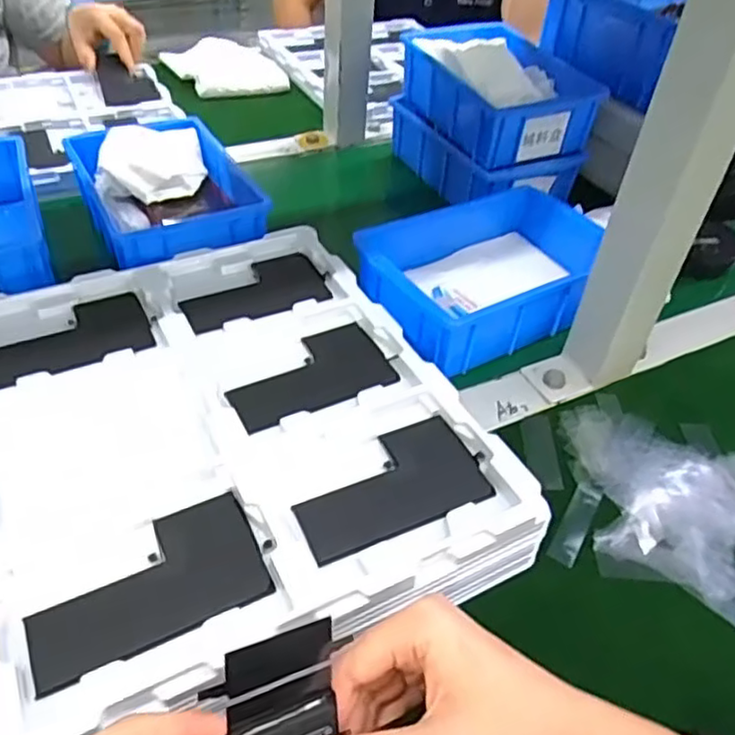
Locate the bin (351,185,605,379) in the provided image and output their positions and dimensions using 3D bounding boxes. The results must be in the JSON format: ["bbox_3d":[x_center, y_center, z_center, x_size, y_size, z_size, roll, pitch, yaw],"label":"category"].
[{"bbox_3d":[0.103,-0.079,0.537,0.195,0.058,0.131,-22,50,-24],"label":"bin"}]

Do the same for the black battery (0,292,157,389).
[{"bbox_3d":[-0.199,-0.020,0.429,0.105,0.009,0.068,-20,48,-25],"label":"black battery"}]

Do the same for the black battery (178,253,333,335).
[{"bbox_3d":[-0.084,-0.058,0.480,0.108,0.009,0.068,-18,47,-23],"label":"black battery"}]

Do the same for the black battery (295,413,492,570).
[{"bbox_3d":[0.011,0.064,0.360,0.108,0.005,0.063,-17,47,-22],"label":"black battery"}]

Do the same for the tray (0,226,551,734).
[{"bbox_3d":[-0.092,0.024,0.389,0.270,0.027,0.313,-19,49,-22],"label":"tray"}]

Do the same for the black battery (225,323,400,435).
[{"bbox_3d":[-0.038,0.003,0.416,0.107,0.006,0.064,-21,49,-25],"label":"black battery"}]

